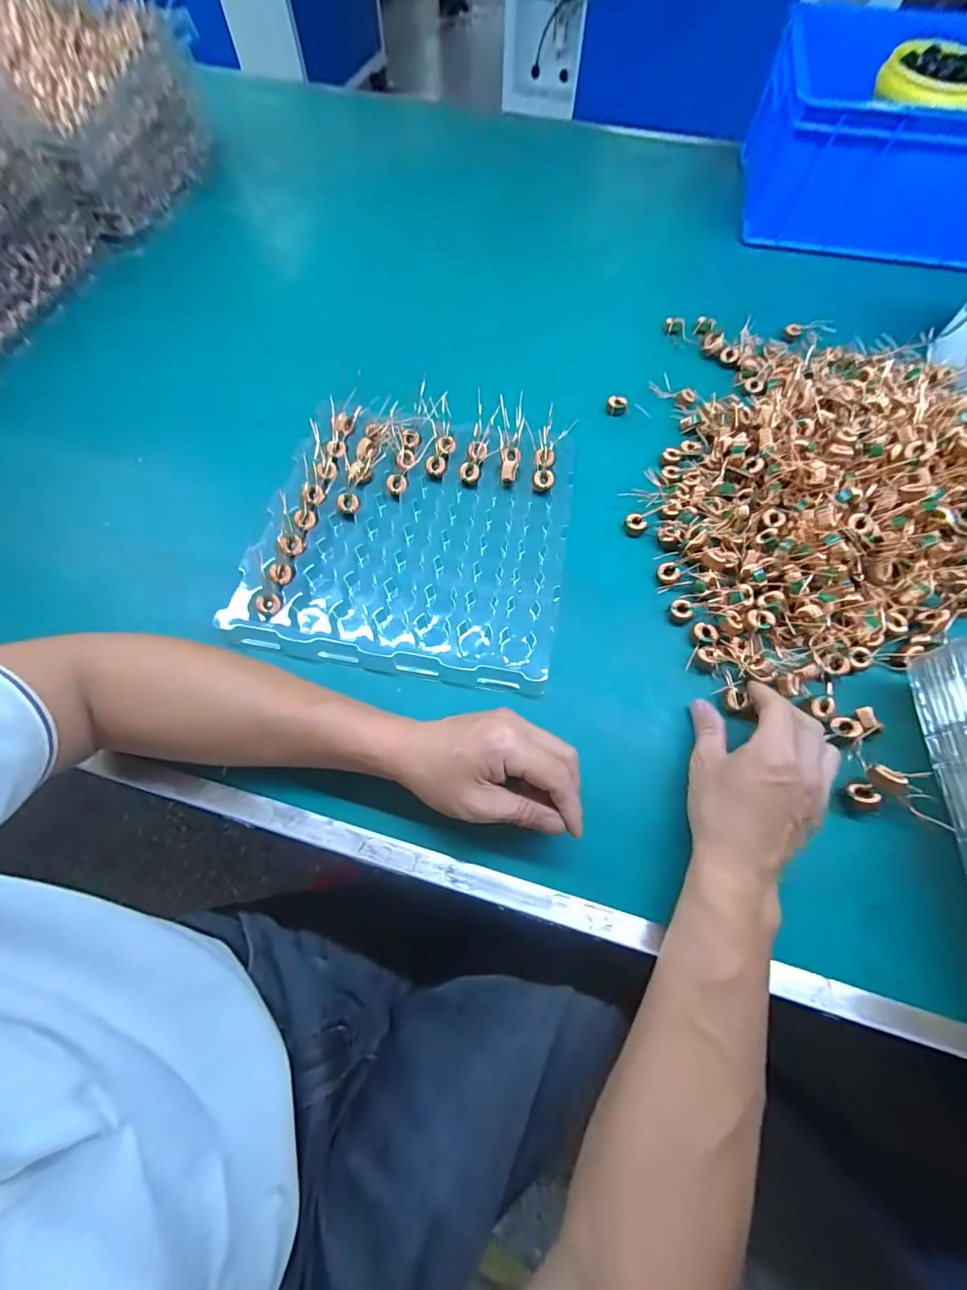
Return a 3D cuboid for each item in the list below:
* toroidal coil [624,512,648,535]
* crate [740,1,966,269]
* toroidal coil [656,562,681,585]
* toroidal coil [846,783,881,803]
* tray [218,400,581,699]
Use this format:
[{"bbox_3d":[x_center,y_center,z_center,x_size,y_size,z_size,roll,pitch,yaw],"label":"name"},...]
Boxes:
[{"bbox_3d":[0.152,-0.121,0.437,0.022,0.006,0.020,0,69,0],"label":"toroidal coil"},{"bbox_3d":[0.591,-0.697,0.611,0.395,0.153,0.260,12,69,4],"label":"crate"},{"bbox_3d":[0.175,-0.068,0.412,0.022,0.007,0.020,0,69,0],"label":"toroidal coil"},{"bbox_3d":[0.287,0.112,0.330,0.016,0.013,0.014,-1,69,-1],"label":"toroidal coil"},{"bbox_3d":[-0.065,-0.109,0.423,0.284,0.024,0.278,9,69,3],"label":"tray"}]

